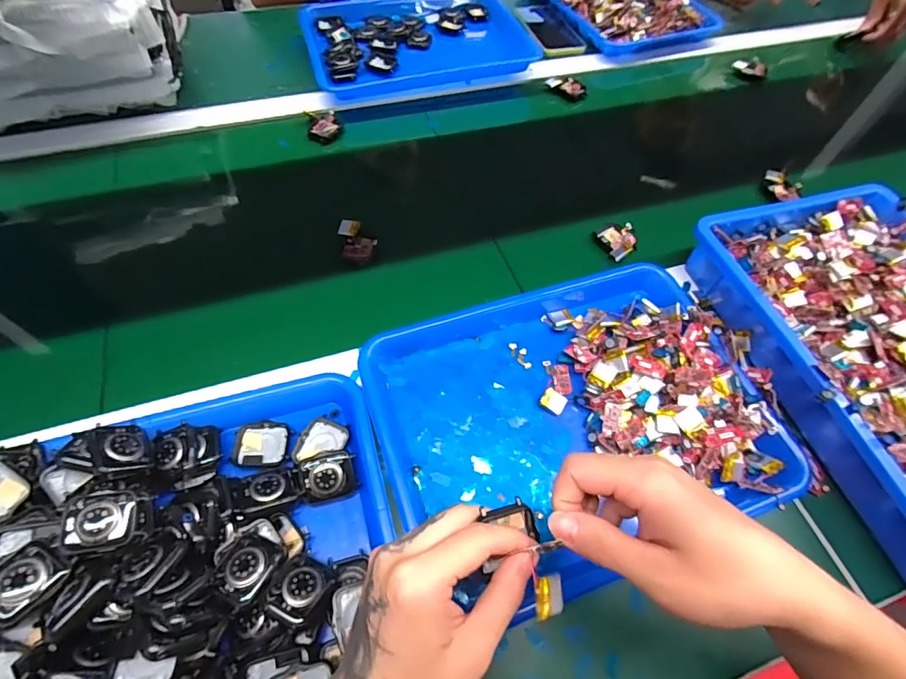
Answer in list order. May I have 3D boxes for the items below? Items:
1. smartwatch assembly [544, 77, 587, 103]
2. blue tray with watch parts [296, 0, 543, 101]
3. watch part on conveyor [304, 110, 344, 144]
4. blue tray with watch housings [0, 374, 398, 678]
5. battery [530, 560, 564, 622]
[{"bbox_3d":[0.176,-0.389,0.692,0.062,0.023,0.022,24,61,9],"label":"smartwatch assembly"},{"bbox_3d":[-0.051,-0.469,0.692,0.338,0.034,0.242,-12,62,-11],"label":"blue tray with watch parts"},{"bbox_3d":[-0.174,-0.289,0.609,0.047,0.019,0.056,-6,61,-8],"label":"watch part on conveyor"},{"bbox_3d":[-0.205,0.161,0.300,0.324,0.056,0.253,-13,62,-12],"label":"blue tray with watch housings"},{"bbox_3d":[0.052,0.137,0.237,0.021,0.004,0.020,22,58,-42],"label":"battery"}]

